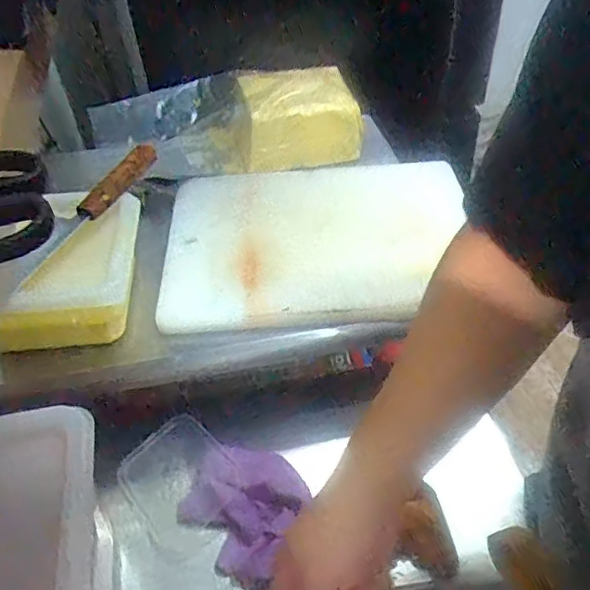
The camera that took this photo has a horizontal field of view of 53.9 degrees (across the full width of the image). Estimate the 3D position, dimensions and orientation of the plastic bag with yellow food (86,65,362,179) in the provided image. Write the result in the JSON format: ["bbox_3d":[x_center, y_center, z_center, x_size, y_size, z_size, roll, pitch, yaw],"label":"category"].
[{"bbox_3d":[-0.109,-0.261,0.910,0.405,0.101,0.156,-12,46,-7],"label":"plastic bag with yellow food"}]

